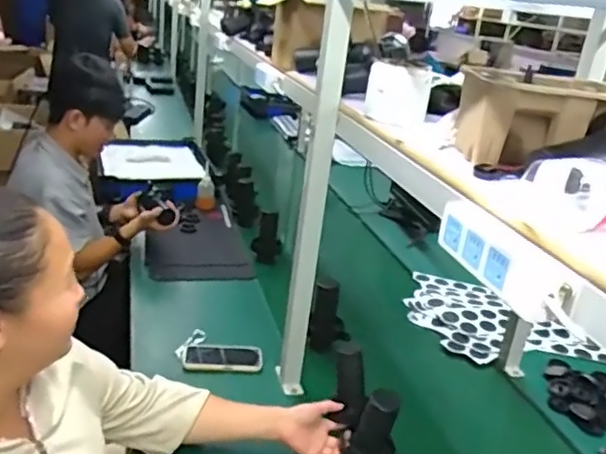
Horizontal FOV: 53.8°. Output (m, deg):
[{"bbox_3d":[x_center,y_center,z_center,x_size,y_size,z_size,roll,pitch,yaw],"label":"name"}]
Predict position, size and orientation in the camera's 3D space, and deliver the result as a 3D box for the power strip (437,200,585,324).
[{"bbox_3d":[0.188,0.026,0.577,0.031,0.057,0.180,-1,23,-20],"label":"power strip"}]

